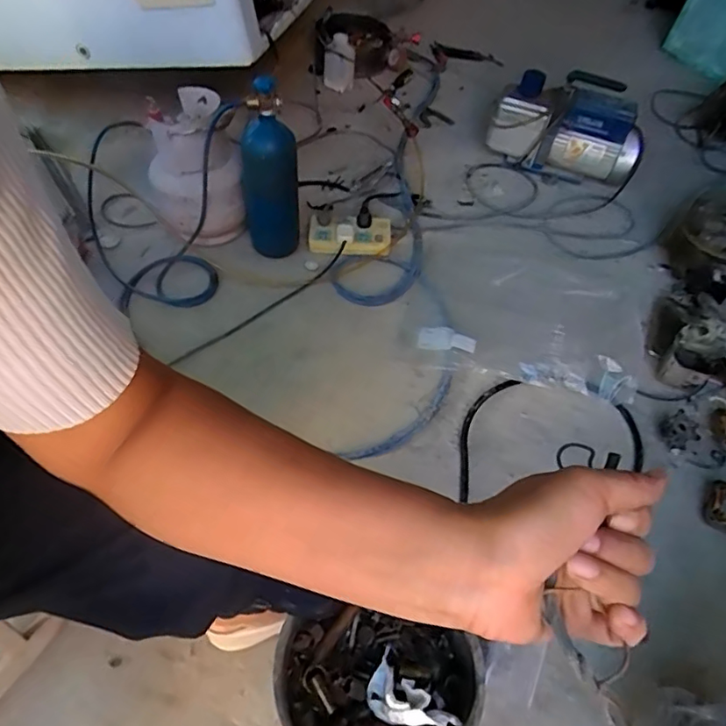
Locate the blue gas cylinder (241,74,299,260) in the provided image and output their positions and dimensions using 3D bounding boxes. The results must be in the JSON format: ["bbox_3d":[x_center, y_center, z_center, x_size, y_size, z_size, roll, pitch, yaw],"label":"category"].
[{"bbox_3d":[-0.189,-0.381,1.090,0.115,0.356,0.090,-4,53,-9],"label":"blue gas cylinder"}]

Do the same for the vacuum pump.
[{"bbox_3d":[0.520,-0.590,1.392,0.374,0.238,0.140,30,56,17],"label":"vacuum pump"}]

